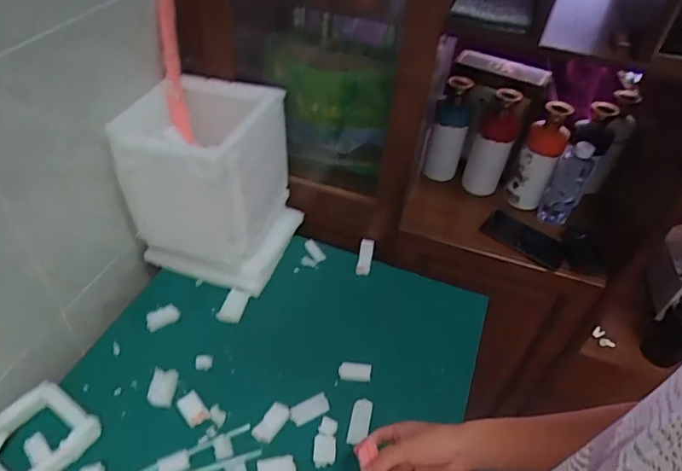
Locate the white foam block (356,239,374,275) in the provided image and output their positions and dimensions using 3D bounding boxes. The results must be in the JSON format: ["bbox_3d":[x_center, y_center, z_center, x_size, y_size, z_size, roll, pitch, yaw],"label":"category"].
[{"bbox_3d":[0.049,0.043,0.988,0.027,0.009,0.073,10,81,5],"label":"white foam block"}]

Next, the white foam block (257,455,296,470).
[{"bbox_3d":[-0.089,0.324,0.681,0.051,0.010,0.037,-5,44,-11],"label":"white foam block"}]

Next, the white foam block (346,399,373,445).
[{"bbox_3d":[0.030,0.283,0.751,0.031,0.012,0.069,12,44,7],"label":"white foam block"}]

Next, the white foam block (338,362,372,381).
[{"bbox_3d":[0.024,0.223,0.810,0.052,0.021,0.027,8,43,3],"label":"white foam block"}]

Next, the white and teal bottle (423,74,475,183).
[{"bbox_3d":[0.234,-0.228,1.053,0.073,0.220,0.088,15,44,9],"label":"white and teal bottle"}]

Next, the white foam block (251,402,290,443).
[{"bbox_3d":[-0.103,0.276,0.732,0.030,0.011,0.060,28,48,22],"label":"white foam block"}]

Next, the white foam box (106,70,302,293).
[{"bbox_3d":[-0.220,-0.089,0.873,0.228,0.297,0.213,14,44,9],"label":"white foam box"}]

